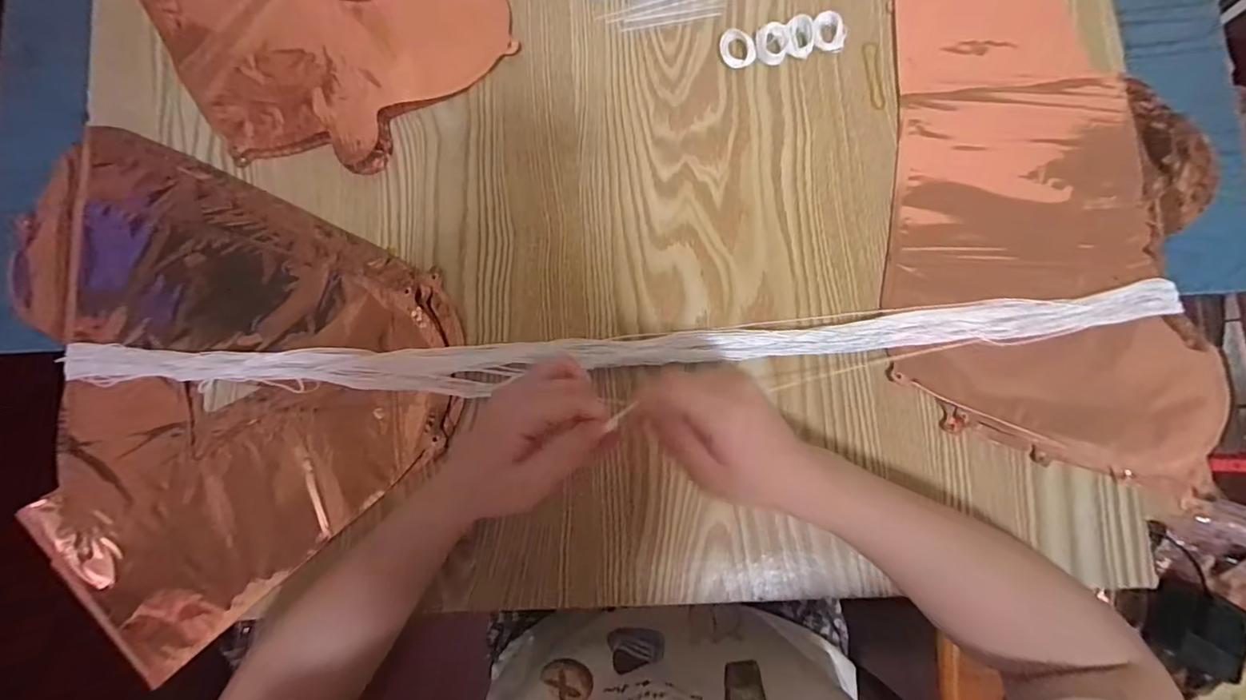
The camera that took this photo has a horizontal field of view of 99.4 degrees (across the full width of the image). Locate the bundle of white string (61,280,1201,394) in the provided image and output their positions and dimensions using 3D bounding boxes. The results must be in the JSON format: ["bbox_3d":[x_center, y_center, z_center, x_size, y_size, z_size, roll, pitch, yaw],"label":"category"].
[{"bbox_3d":[-0.024,0.001,0.374,0.771,0.017,0.044,-3,83,3],"label":"bundle of white string"}]

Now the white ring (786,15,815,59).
[{"bbox_3d":[0.130,-0.230,0.389,0.021,0.014,0.025,18,84,6],"label":"white ring"}]

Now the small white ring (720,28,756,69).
[{"bbox_3d":[0.085,-0.224,0.392,0.023,0.008,0.028,-35,82,-1],"label":"small white ring"}]

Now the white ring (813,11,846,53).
[{"bbox_3d":[0.153,-0.235,0.390,0.024,0.008,0.026,0,83,3],"label":"white ring"}]

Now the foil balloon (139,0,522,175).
[{"bbox_3d":[-0.299,-0.326,0.429,0.229,0.014,0.425,-42,82,-2],"label":"foil balloon"}]

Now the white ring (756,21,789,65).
[{"bbox_3d":[0.110,-0.228,0.392,0.023,0.009,0.028,7,83,4],"label":"white ring"}]

